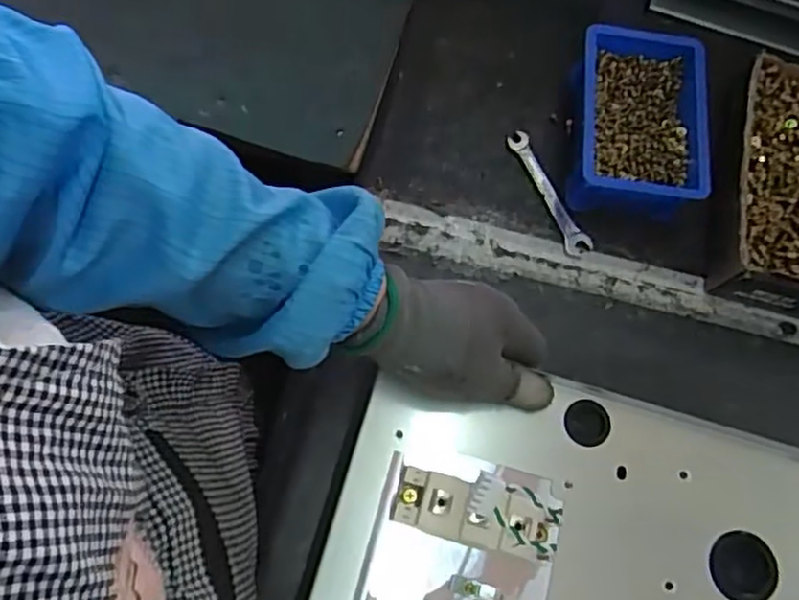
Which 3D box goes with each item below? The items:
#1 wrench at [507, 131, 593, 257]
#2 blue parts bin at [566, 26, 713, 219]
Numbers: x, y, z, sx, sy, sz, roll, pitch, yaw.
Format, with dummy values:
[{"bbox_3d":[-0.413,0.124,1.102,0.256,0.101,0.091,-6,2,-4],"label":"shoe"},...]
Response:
[{"bbox_3d":[0.124,-0.089,0.568,0.022,0.007,0.115,-21,73,-11],"label":"wrench"},{"bbox_3d":[0.196,-0.146,0.567,0.107,0.052,0.153,6,71,-3],"label":"blue parts bin"}]

